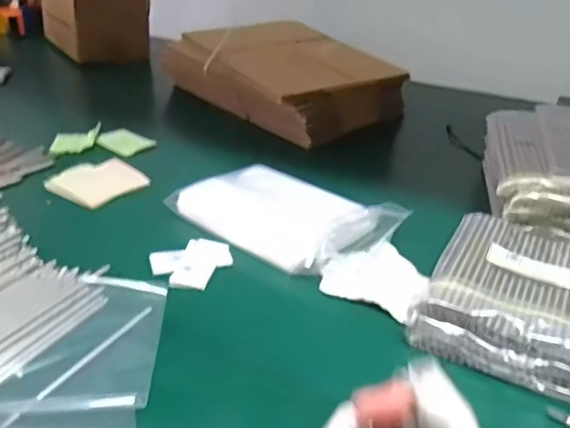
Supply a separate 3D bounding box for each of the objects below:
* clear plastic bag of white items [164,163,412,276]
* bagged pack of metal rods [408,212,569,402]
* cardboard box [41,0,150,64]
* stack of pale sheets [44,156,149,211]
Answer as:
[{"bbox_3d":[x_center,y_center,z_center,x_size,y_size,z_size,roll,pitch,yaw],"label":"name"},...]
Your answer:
[{"bbox_3d":[0.009,0.001,0.840,0.277,0.035,0.204,24,36,31],"label":"clear plastic bag of white items"},{"bbox_3d":[0.263,0.087,0.669,0.187,0.048,0.226,17,33,22],"label":"bagged pack of metal rods"},{"bbox_3d":[-0.456,-0.493,1.439,0.203,0.199,0.286,-17,36,-31],"label":"cardboard box"},{"bbox_3d":[-0.280,-0.051,0.917,0.124,0.013,0.105,-30,51,-36],"label":"stack of pale sheets"}]

